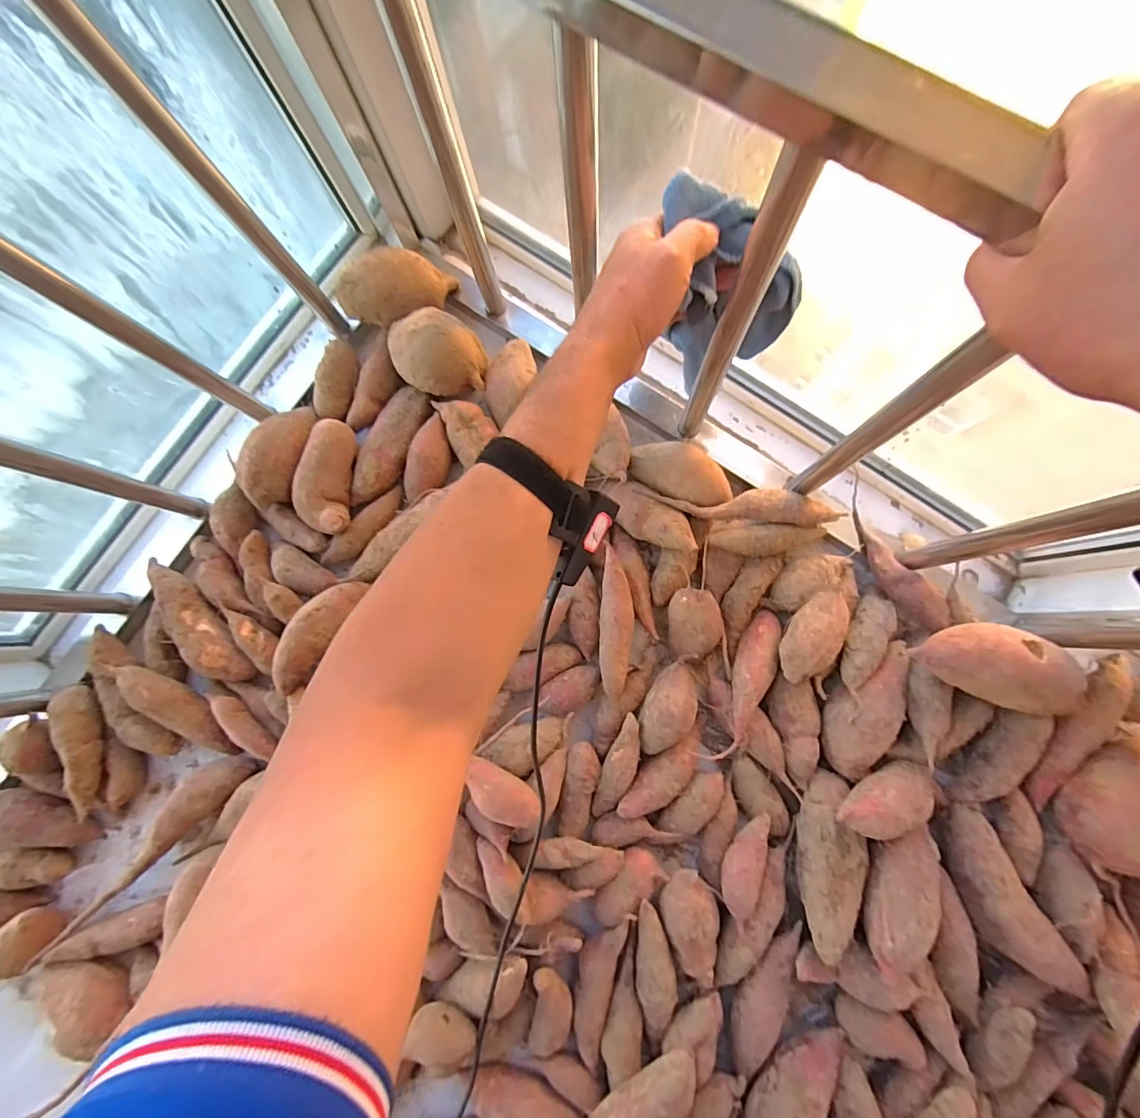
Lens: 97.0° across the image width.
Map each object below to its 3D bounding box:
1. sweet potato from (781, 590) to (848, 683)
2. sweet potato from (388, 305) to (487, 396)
[{"bbox_3d":[0.224,0.072,0.469,0.046,0.040,0.087,36,86,6],"label":"sweet potato"},{"bbox_3d":[-0.141,-0.216,0.530,0.109,0.060,0.080,31,85,6],"label":"sweet potato"}]

